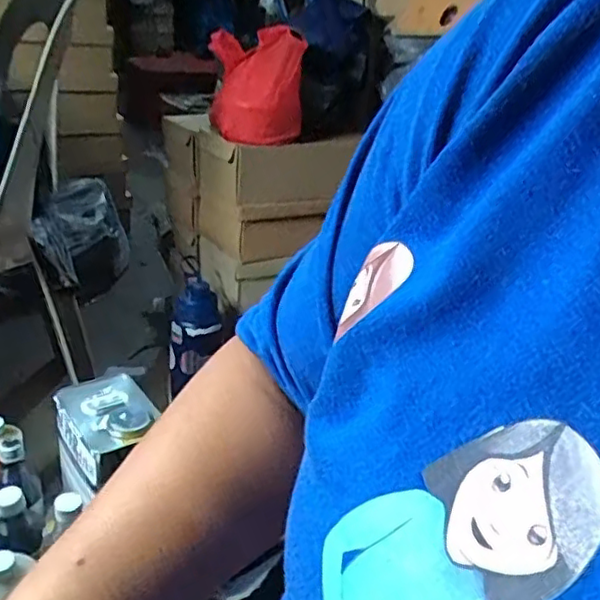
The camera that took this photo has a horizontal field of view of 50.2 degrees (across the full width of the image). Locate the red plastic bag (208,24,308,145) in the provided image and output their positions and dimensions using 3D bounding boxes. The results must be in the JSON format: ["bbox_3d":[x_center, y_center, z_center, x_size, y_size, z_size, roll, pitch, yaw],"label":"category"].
[{"bbox_3d":[-0.074,-0.373,1.096,0.152,0.171,0.175,3,27,-7],"label":"red plastic bag"}]

